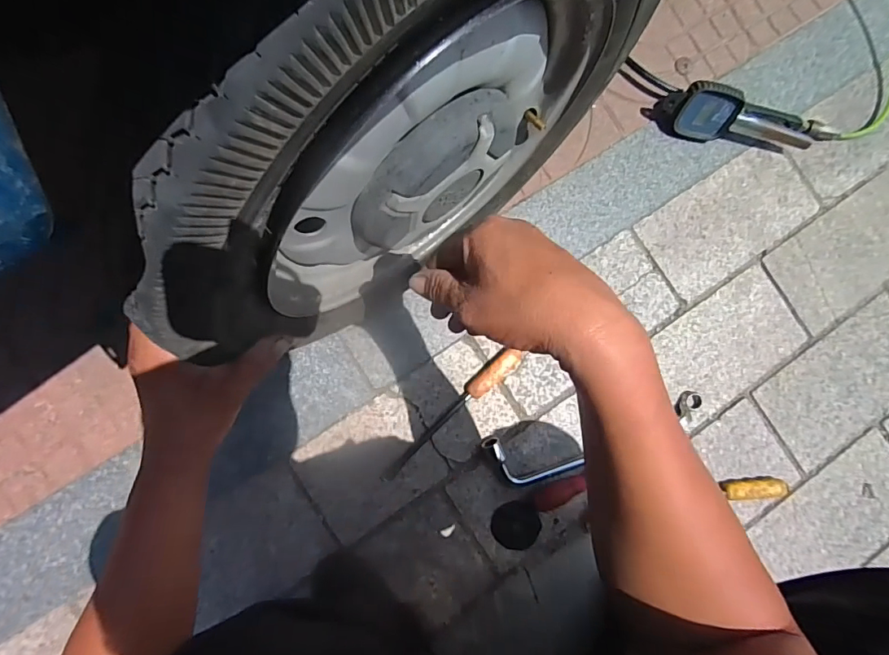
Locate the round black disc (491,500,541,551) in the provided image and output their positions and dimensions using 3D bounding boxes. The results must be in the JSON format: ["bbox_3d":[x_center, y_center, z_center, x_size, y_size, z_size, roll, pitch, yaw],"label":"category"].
[{"bbox_3d":[0.102,0.282,0.653,0.068,0.006,0.066,1,84,-5],"label":"round black disc"}]

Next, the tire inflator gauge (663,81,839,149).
[{"bbox_3d":[0.494,-0.329,0.718,0.307,0.077,0.064,6,83,-5],"label":"tire inflator gauge"}]

